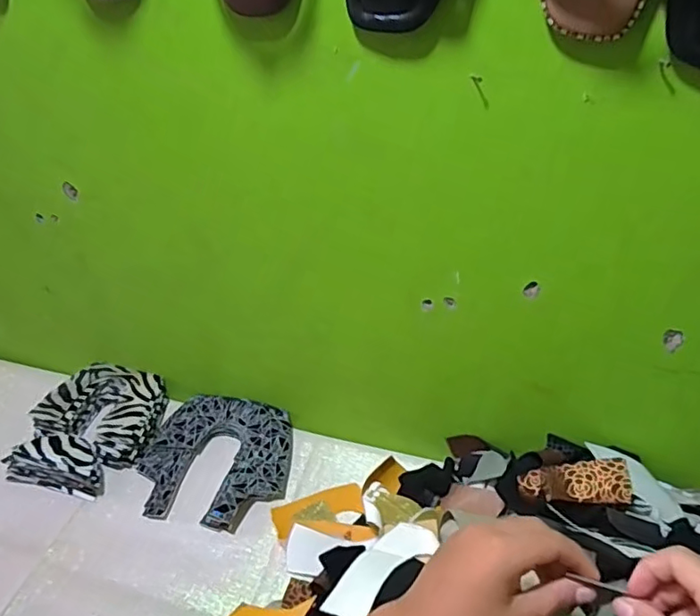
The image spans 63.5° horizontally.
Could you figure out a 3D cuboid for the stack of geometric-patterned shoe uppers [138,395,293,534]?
[{"bbox_3d":[-0.183,0.203,0.766,0.199,0.037,0.192,6,37,4],"label":"stack of geometric-patterned shoe uppers"}]

